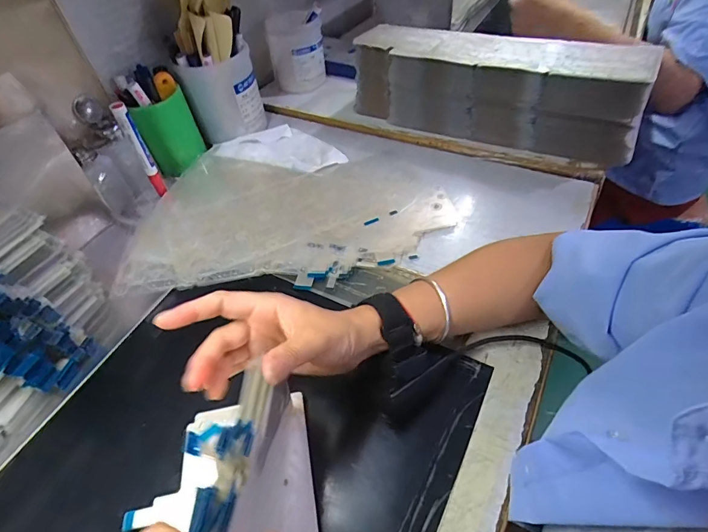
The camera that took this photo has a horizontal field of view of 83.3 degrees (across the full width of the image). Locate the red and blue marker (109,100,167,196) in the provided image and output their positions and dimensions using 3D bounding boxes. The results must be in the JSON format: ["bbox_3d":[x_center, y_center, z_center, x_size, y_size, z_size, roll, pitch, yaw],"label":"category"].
[{"bbox_3d":[-0.282,-0.148,0.534,0.018,0.146,0.017,-25,51,-17],"label":"red and blue marker"}]

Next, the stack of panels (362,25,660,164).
[{"bbox_3d":[0.195,-0.269,0.604,0.421,0.131,0.118,24,54,24],"label":"stack of panels"}]

